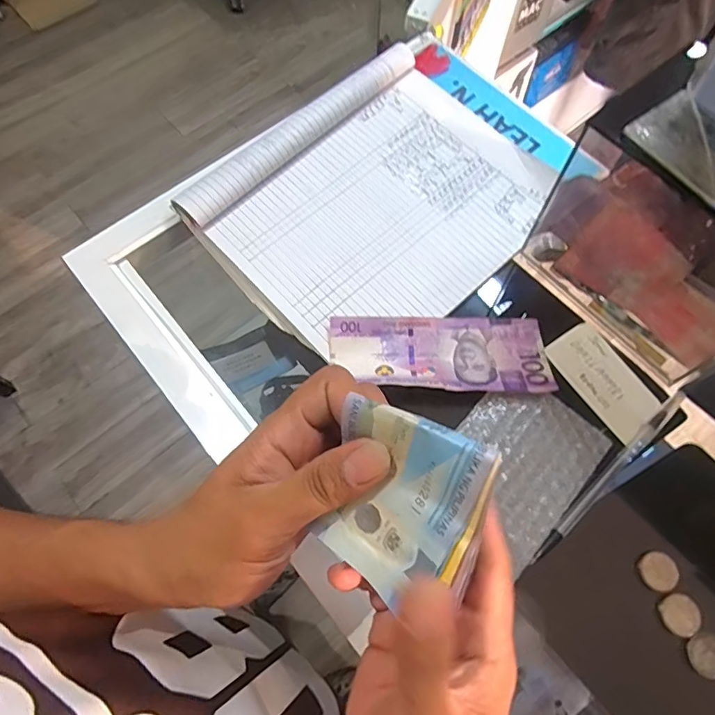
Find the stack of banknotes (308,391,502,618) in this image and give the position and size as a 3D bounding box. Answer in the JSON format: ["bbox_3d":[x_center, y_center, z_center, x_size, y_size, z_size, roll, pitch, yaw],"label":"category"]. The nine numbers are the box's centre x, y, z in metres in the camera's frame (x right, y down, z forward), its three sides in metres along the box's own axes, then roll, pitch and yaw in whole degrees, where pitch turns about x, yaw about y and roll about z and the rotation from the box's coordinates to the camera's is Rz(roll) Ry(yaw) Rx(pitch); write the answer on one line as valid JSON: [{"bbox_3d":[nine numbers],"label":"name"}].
[{"bbox_3d":[0.019,0.062,0.217,0.068,0.009,0.075,20,103,28],"label":"stack of banknotes"}]

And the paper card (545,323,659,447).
[{"bbox_3d":[0.180,0.016,0.372,0.041,0.004,0.084,-35,73,-3],"label":"paper card"}]

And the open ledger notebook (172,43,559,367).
[{"bbox_3d":[0.016,-0.130,0.414,0.250,0.024,0.208,-40,73,-15],"label":"open ledger notebook"}]

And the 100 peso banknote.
[{"bbox_3d":[0.060,-0.001,0.371,0.156,0.016,0.062,-3,67,-1],"label":"100 peso banknote"}]

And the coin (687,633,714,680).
[{"bbox_3d":[0.213,0.181,0.308,0.023,0.004,0.022,-3,59,5],"label":"coin"}]

